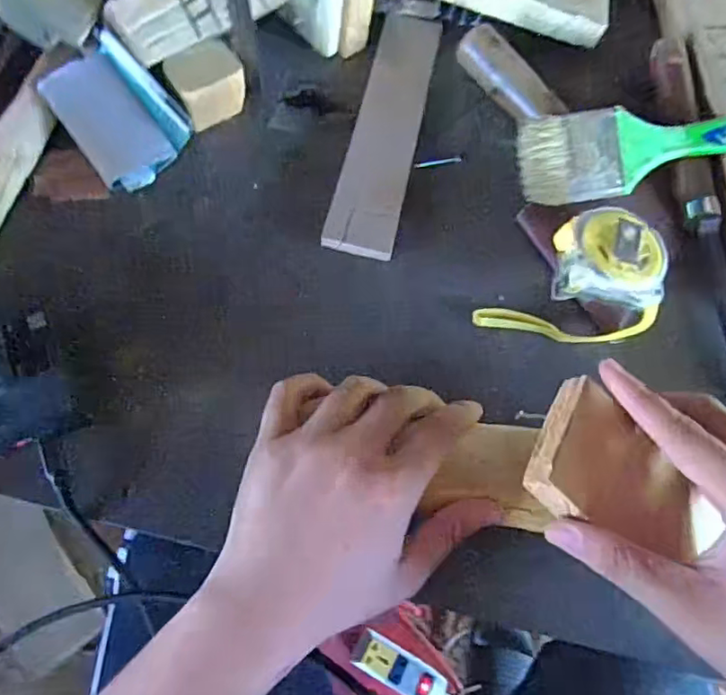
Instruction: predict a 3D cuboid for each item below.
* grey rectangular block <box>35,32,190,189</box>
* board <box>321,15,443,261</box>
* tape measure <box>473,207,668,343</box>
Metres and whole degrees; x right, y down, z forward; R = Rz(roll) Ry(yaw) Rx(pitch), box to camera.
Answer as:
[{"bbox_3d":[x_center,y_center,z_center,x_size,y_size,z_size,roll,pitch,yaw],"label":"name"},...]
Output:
[{"bbox_3d":[-0.171,-0.162,0.402,0.067,0.038,0.094,-41,79,-19],"label":"grey rectangular block"},{"bbox_3d":[0.020,-0.167,0.432,0.048,0.010,0.226,12,68,1],"label":"board"},{"bbox_3d":[0.139,-0.050,0.385,0.116,0.037,0.084,10,68,-3],"label":"tape measure"}]

